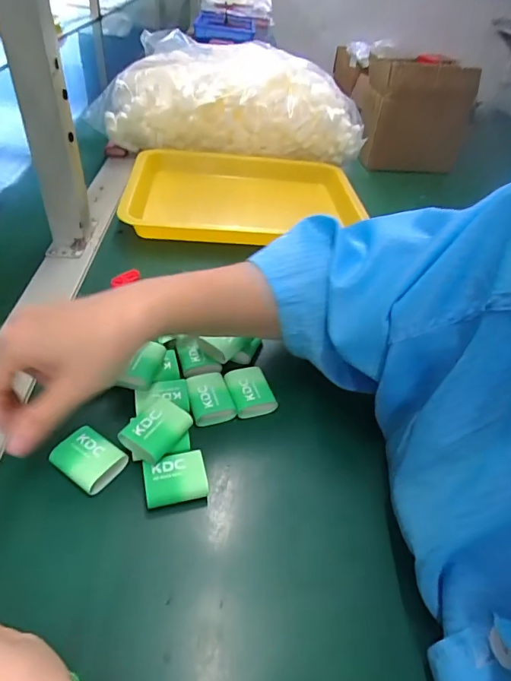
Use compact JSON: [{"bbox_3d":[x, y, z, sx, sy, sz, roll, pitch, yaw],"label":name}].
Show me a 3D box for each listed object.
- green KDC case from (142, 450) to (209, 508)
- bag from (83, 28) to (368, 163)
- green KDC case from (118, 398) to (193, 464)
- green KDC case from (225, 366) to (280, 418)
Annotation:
[{"bbox_3d":[-0.056,0.097,0.304,0.041,0.018,0.033,-5,42,-14],"label":"green KDC case"},{"bbox_3d":[-0.036,-0.412,0.735,0.430,0.152,0.142,1,41,-7],"label":"bag"},{"bbox_3d":[-0.072,0.065,0.313,0.032,0.020,0.047,29,45,24],"label":"green KDC case"},{"bbox_3d":[-0.005,0.045,0.372,0.034,0.021,0.040,-10,43,-18],"label":"green KDC case"}]

